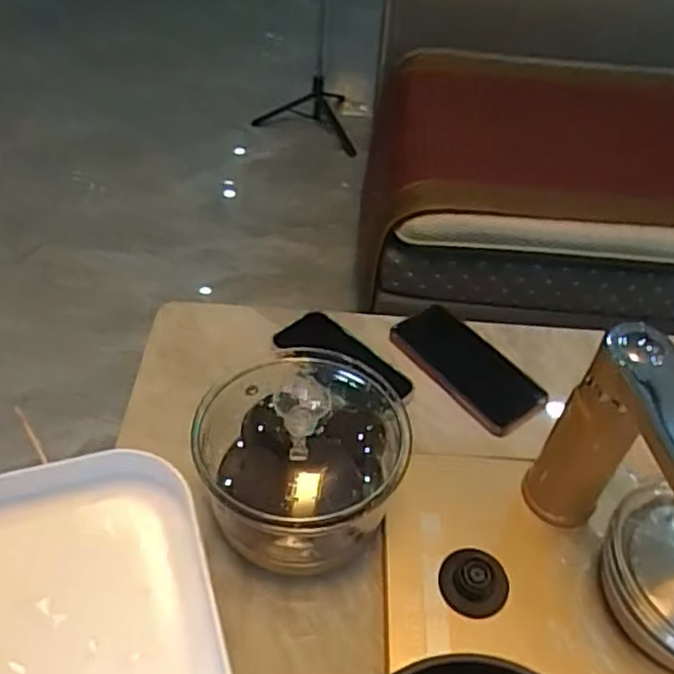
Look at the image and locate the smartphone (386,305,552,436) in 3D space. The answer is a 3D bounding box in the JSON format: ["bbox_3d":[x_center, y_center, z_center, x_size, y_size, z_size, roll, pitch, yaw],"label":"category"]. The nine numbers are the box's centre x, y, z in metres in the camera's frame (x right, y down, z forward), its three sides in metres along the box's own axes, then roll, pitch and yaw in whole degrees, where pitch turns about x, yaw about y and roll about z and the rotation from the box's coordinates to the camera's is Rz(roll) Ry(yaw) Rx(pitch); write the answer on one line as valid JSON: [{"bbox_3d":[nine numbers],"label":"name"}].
[{"bbox_3d":[0.130,0.030,0.689,0.076,0.016,0.156,-33,65,-26],"label":"smartphone"}]

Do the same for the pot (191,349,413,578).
[{"bbox_3d":[-0.030,0.094,0.540,0.150,0.107,0.155,2,47,-2],"label":"pot"}]

